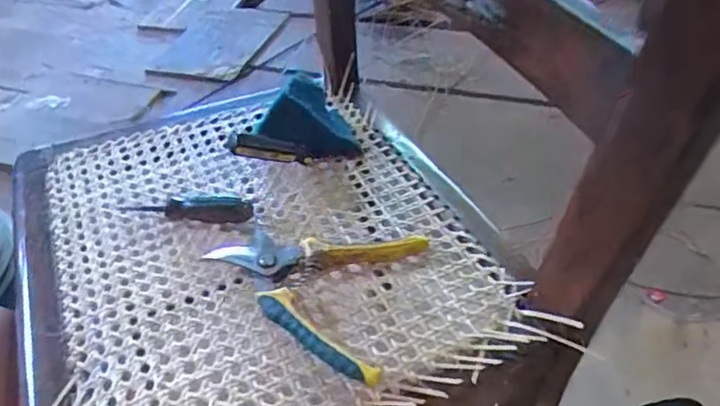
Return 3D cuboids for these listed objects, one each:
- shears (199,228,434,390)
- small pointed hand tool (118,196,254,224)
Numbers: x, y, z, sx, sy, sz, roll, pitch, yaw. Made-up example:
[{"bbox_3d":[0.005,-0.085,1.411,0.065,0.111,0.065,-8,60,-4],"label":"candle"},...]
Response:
[{"bbox_3d":[-0.045,0.061,0.463,0.169,0.021,0.140,12,49,17],"label":"shears"},{"bbox_3d":[-0.165,0.003,0.537,0.136,0.016,0.030,5,47,11],"label":"small pointed hand tool"}]

